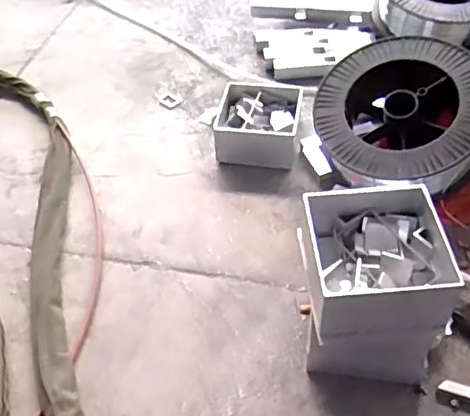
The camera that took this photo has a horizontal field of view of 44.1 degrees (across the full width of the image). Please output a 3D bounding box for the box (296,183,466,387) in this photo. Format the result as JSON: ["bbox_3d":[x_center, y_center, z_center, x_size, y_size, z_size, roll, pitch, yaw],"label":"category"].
[{"bbox_3d":[0.172,0.112,0.748,0.162,0.241,0.156,-1,46,3],"label":"box"}]

